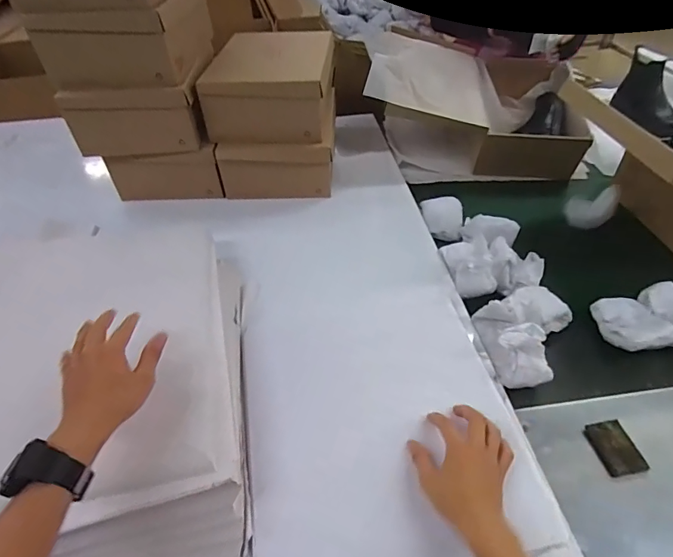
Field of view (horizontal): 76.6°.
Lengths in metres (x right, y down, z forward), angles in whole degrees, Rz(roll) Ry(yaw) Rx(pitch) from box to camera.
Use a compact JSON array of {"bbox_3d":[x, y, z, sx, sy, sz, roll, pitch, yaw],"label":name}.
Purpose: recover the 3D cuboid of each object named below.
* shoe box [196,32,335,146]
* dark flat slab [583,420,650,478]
[{"bbox_3d":[-0.141,-0.431,0.963,0.256,0.138,0.276,1,45,5],"label":"shoe box"},{"bbox_3d":[0.380,0.229,0.579,0.058,0.007,0.070,-11,45,-7],"label":"dark flat slab"}]

